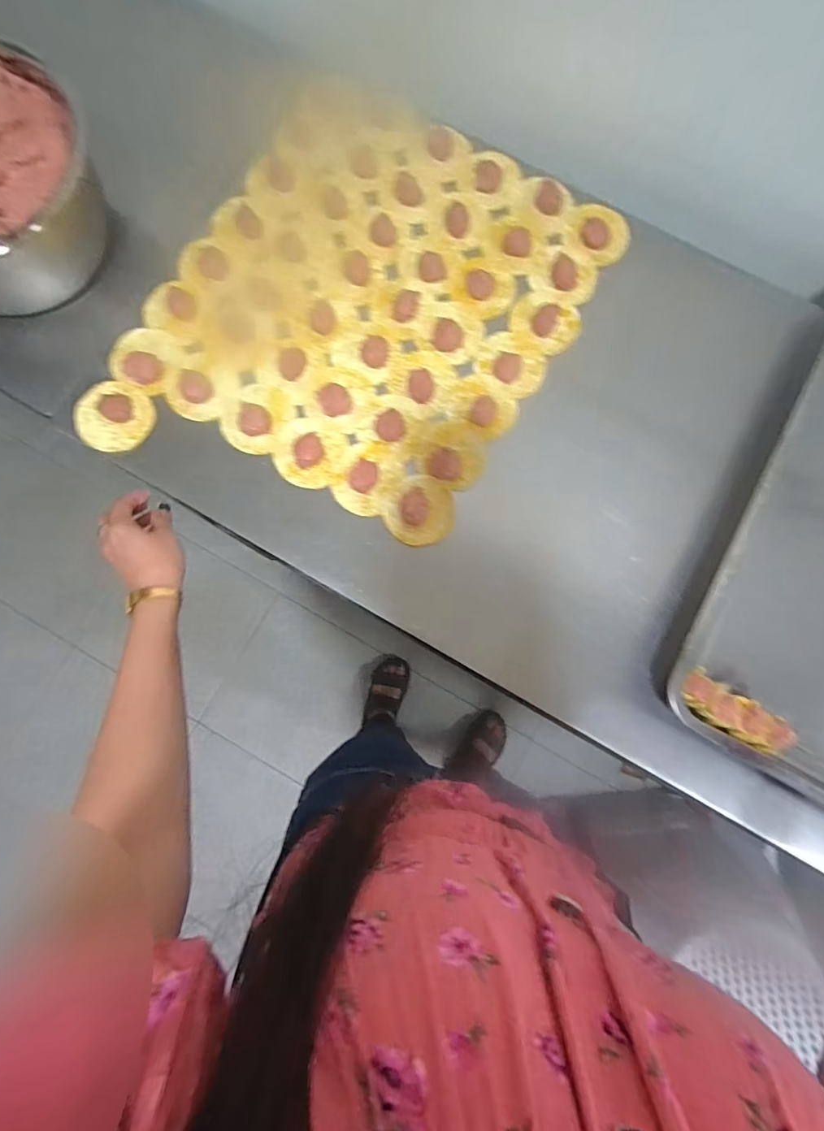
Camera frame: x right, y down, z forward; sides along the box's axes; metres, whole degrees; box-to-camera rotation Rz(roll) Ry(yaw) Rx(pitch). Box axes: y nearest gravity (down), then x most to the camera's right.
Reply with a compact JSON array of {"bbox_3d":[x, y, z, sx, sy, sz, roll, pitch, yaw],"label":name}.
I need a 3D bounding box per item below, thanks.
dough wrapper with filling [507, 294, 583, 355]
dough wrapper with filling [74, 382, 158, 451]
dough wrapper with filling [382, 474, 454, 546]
[{"bbox_3d":[0.163,-0.299,0.584,0.083,0.013,0.066,27,82,3],"label":"dough wrapper with filling"},{"bbox_3d":[-0.341,-0.171,0.546,0.082,0.020,0.078,0,81,-1],"label":"dough wrapper with filling"},{"bbox_3d":[0.008,-0.063,0.535,0.077,0.018,0.078,0,81,-1],"label":"dough wrapper with filling"}]

